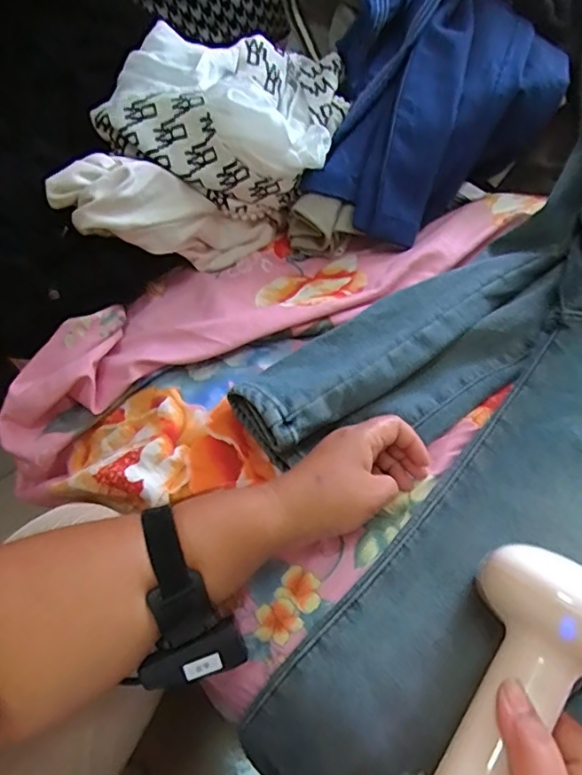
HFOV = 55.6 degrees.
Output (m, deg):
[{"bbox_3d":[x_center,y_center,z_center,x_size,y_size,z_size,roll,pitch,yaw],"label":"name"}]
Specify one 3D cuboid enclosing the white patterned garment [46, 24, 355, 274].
[{"bbox_3d":[-0.074,-0.241,0.574,0.229,0.136,0.303,7,55,6],"label":"white patterned garment"}]

